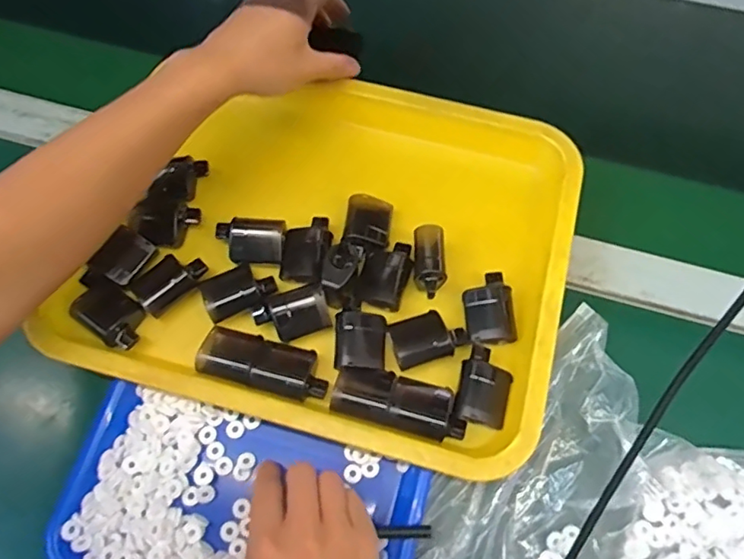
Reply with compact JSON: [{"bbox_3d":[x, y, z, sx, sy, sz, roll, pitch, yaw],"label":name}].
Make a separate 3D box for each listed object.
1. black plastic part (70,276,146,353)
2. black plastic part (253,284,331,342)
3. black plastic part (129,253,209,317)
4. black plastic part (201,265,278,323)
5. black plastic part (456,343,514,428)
[{"bbox_3d":[-0.199,0.026,0.429,0.060,0.017,0.037,34,72,12],"label":"black plastic part"},{"bbox_3d":[-0.060,0.027,0.426,0.055,0.014,0.035,-19,70,-8],"label":"black plastic part"},{"bbox_3d":[-0.157,-0.001,0.433,0.054,0.014,0.036,-39,74,-14],"label":"black plastic part"},{"bbox_3d":[-0.104,0.007,0.436,0.054,0.019,0.036,-26,71,-10],"label":"black plastic part"},{"bbox_3d":[0.083,0.076,0.404,0.036,0.016,0.055,10,69,4],"label":"black plastic part"}]

